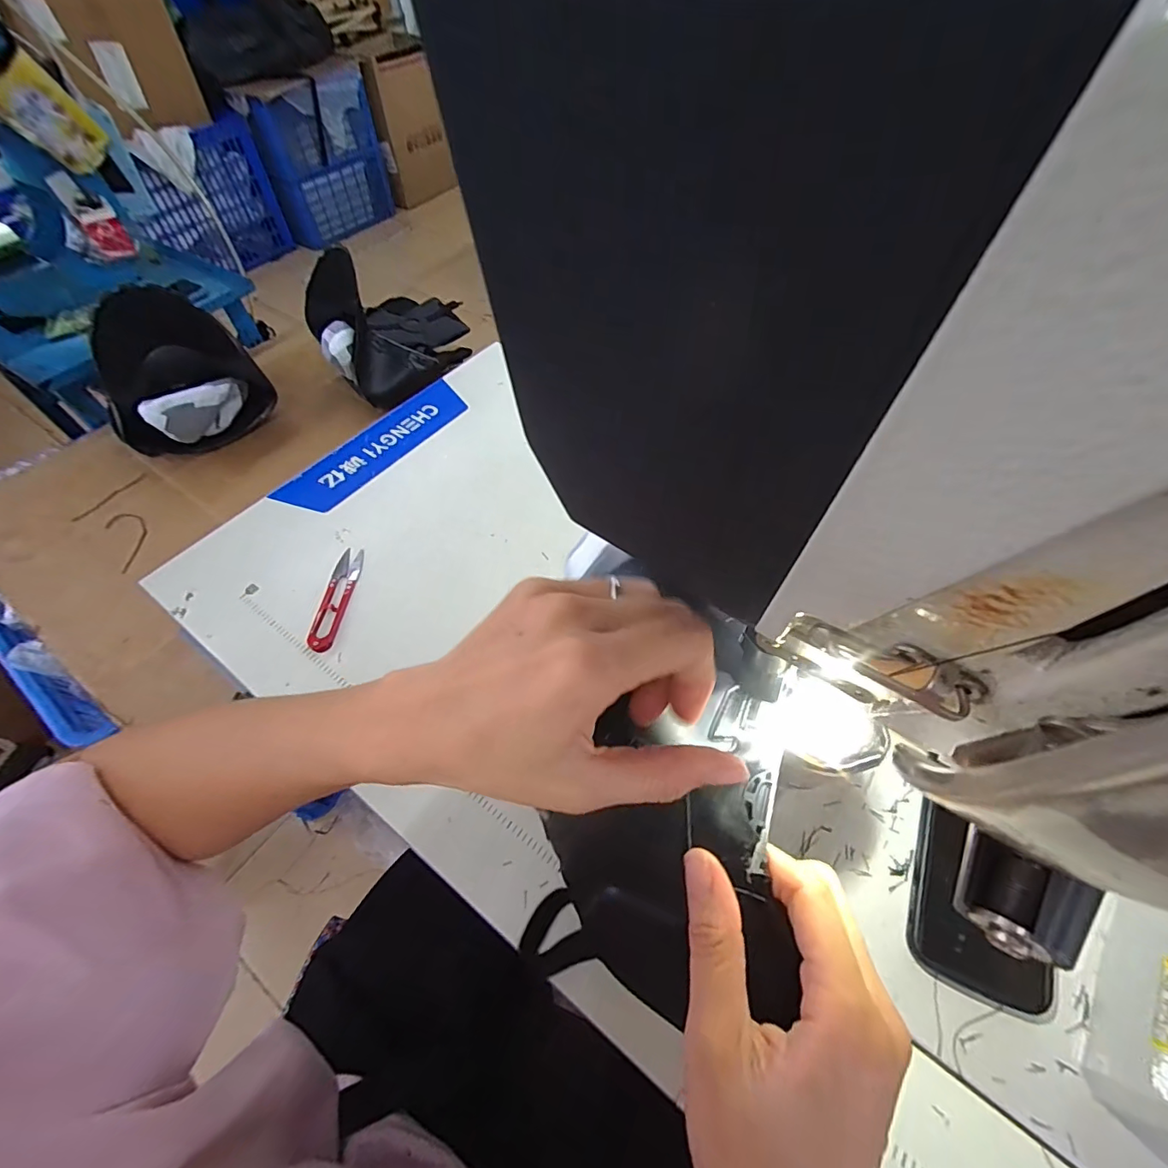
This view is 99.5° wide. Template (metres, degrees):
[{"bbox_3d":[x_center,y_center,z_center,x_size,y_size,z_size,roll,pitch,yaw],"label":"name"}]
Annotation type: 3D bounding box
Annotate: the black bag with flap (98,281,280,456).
[{"bbox_3d":[-0.609,-0.305,0.754,0.089,0.220,0.201,25,60,16],"label":"black bag with flap"}]

